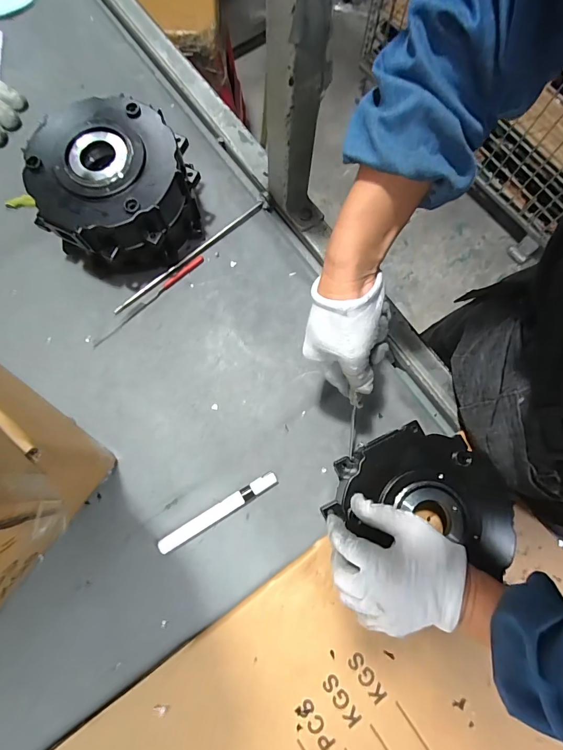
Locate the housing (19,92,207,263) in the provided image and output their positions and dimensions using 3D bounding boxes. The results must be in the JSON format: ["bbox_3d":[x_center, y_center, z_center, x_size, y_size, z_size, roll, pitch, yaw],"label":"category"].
[{"bbox_3d":[-0.193,-0.225,0.455,0.166,0.106,0.164,0,77,-1],"label":"housing"}]

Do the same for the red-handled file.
[{"bbox_3d":[-0.169,-0.098,0.482,0.175,0.004,0.010,-43,81,-10],"label":"red-handled file"}]

